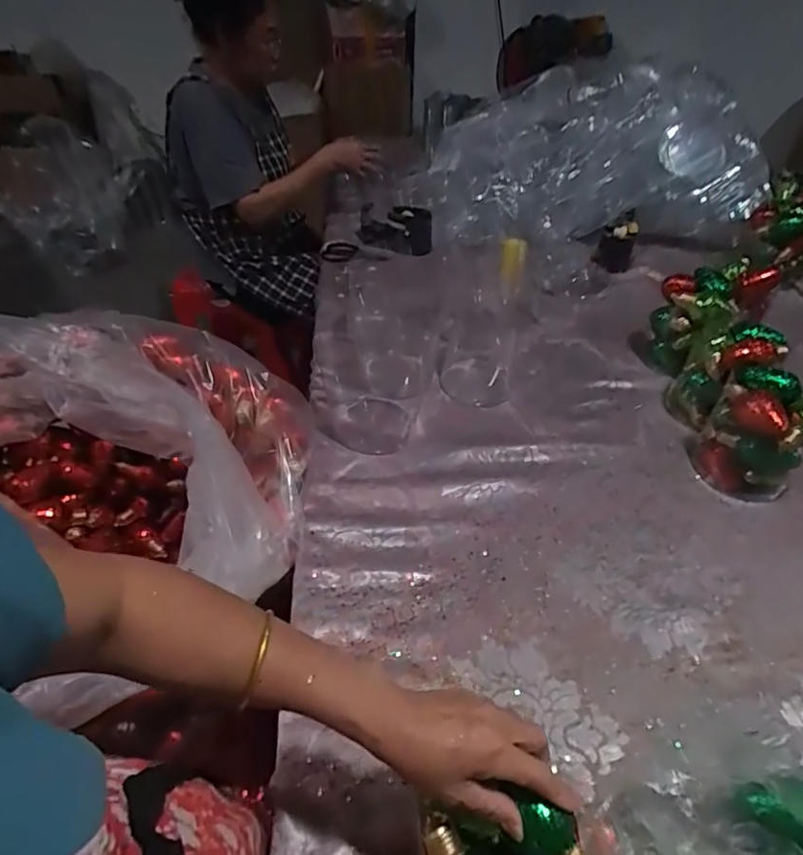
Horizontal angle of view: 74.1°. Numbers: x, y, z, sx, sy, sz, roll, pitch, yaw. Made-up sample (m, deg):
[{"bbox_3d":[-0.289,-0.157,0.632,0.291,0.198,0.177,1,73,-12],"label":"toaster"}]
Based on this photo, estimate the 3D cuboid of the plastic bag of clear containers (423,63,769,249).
[{"bbox_3d":[0.442,-0.666,1.293,0.725,0.254,0.489,-1,44,-3],"label":"plastic bag of clear containers"}]

